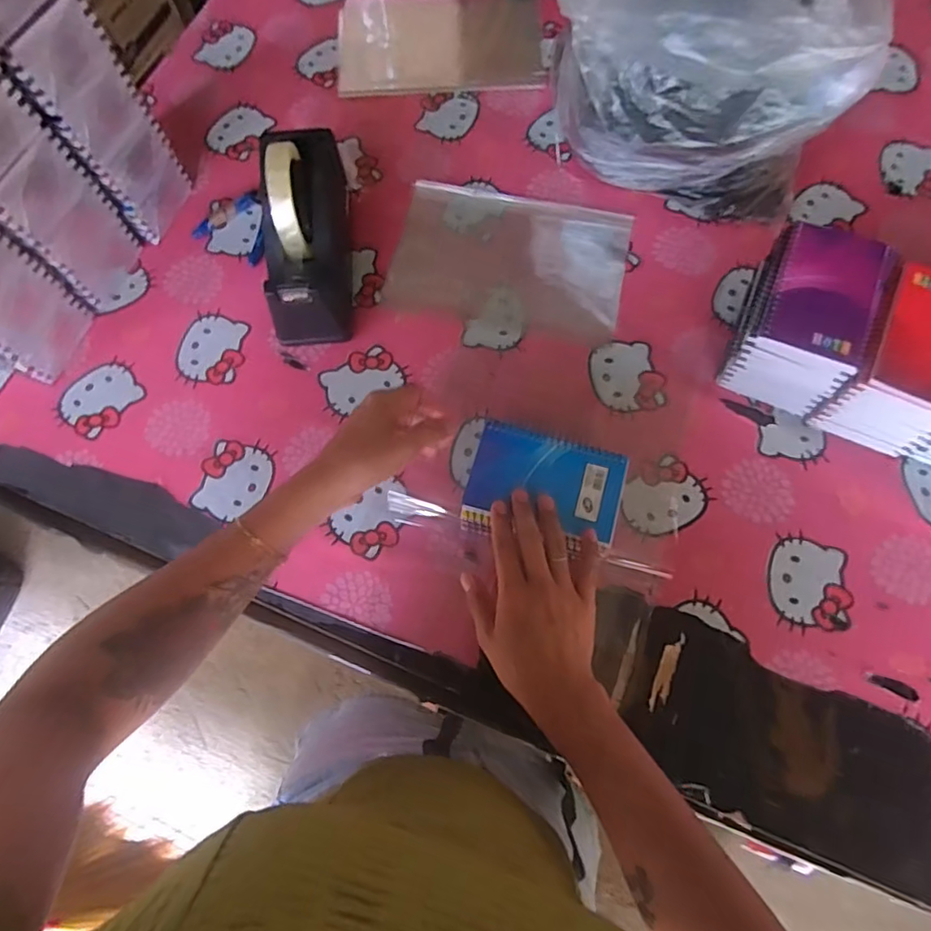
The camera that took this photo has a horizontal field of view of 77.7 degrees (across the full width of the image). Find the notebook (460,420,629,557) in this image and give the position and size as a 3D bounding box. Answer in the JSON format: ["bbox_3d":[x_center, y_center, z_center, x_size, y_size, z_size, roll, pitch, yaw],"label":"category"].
[{"bbox_3d":[0.069,0.020,0.506,0.129,0.009,0.099,14,72,6],"label":"notebook"}]

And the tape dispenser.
[{"bbox_3d":[-0.162,-0.238,0.587,0.074,0.129,0.211,-3,71,0],"label":"tape dispenser"}]

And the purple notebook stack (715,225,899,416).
[{"bbox_3d":[0.311,-0.133,0.542,0.107,0.116,0.134,24,73,9],"label":"purple notebook stack"}]

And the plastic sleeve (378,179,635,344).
[{"bbox_3d":[0.049,-0.231,0.647,0.251,0.008,0.170,12,72,4],"label":"plastic sleeve"}]

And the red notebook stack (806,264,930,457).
[{"bbox_3d":[0.396,-0.090,0.530,0.094,0.104,0.125,23,73,9],"label":"red notebook stack"}]

